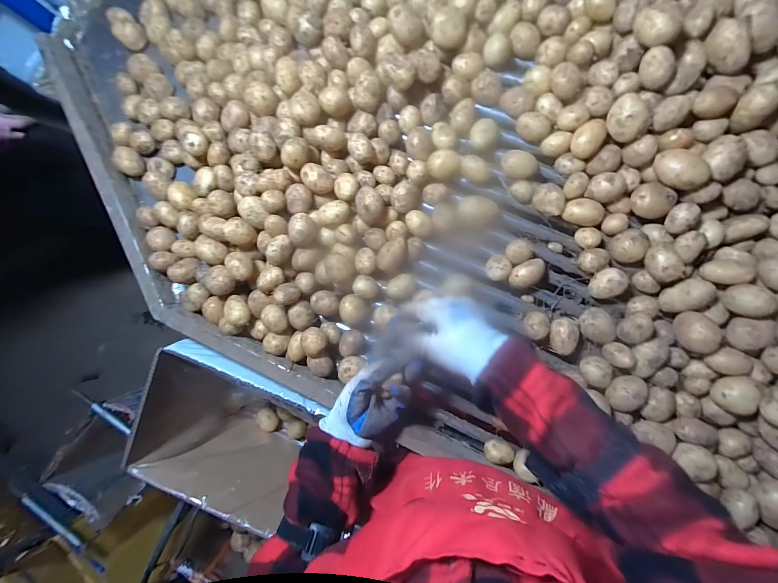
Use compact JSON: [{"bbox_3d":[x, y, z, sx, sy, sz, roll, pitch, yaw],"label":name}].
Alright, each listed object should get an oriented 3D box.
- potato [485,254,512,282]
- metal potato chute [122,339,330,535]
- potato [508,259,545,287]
[{"bbox_3d":[0.171,-0.036,0.513,0.034,0.030,0.039,13,92,4],"label":"potato"},{"bbox_3d":[-0.283,0.240,0.673,0.277,0.284,0.282,25,92,4],"label":"metal potato chute"},{"bbox_3d":[0.212,-0.027,0.508,0.053,0.033,0.037,-25,89,4],"label":"potato"}]

